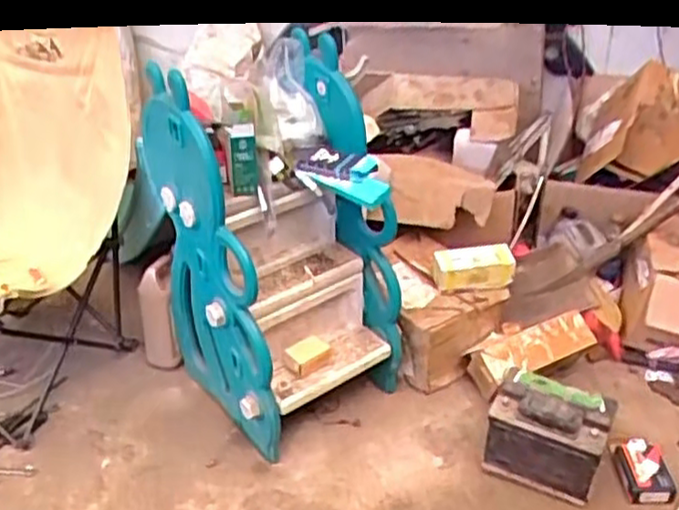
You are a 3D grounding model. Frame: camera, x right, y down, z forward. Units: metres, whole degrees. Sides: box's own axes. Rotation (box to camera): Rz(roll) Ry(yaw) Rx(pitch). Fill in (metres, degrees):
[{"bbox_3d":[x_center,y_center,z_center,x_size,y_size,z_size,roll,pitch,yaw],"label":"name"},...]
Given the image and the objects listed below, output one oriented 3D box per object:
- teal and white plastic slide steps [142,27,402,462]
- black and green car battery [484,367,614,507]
[{"bbox_3d":[-0.112,-0.005,1.643,0.503,0.797,0.396,-17,35,-22],"label":"teal and white plastic slide steps"},{"bbox_3d":[0.454,0.379,1.583,0.236,0.168,0.153,16,36,27],"label":"black and green car battery"}]

